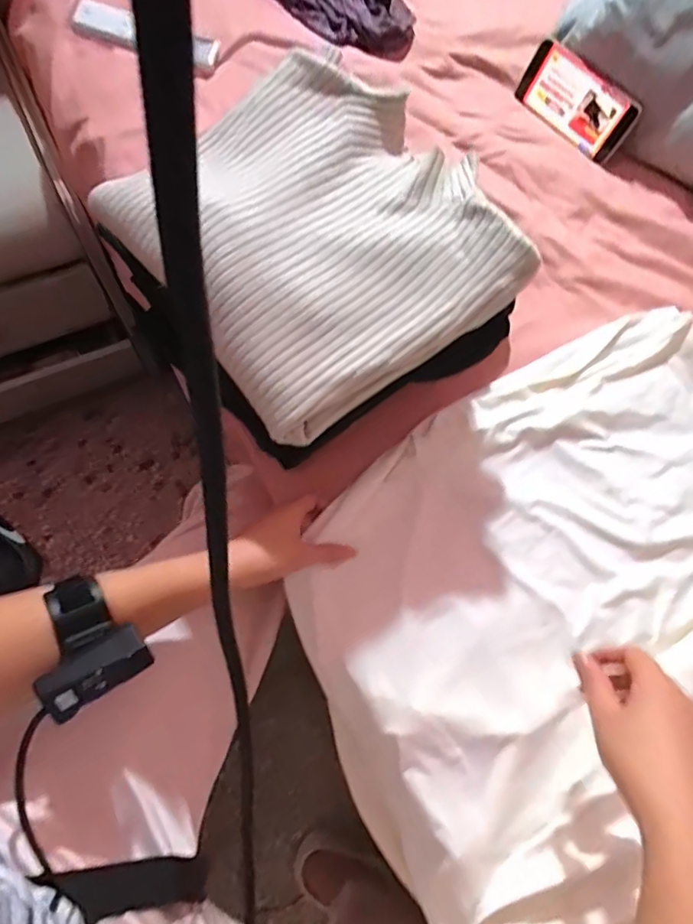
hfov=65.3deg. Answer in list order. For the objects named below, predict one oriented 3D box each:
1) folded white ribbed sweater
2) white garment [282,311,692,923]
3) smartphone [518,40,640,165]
[{"bbox_3d":[-0.030,-0.201,0.455,0.278,0.065,0.290,-31,76,-16],"label":"folded white ribbed sweater"},{"bbox_3d":[0.242,0.126,0.531,0.567,0.097,0.427,-28,71,-11],"label":"white garment"},{"bbox_3d":[0.310,-0.489,0.734,0.010,0.076,0.170,-30,73,-37],"label":"smartphone"}]

